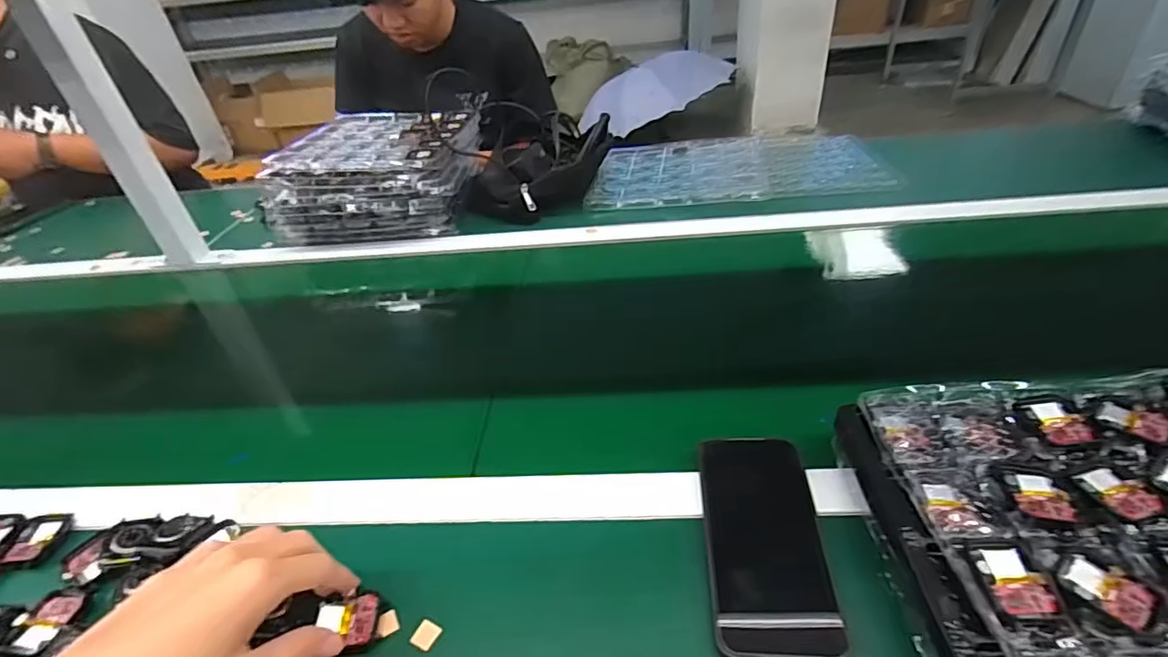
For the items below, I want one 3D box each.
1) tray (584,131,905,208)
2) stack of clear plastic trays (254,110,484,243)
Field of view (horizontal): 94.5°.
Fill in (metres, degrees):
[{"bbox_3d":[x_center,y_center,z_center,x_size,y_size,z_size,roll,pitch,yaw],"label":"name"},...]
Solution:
[{"bbox_3d":[0.255,-0.282,0.936,0.487,0.023,0.313,-6,36,2],"label":"tray"},{"bbox_3d":[-0.331,-0.259,0.908,0.291,0.118,0.296,-4,37,5],"label":"stack of clear plastic trays"}]

